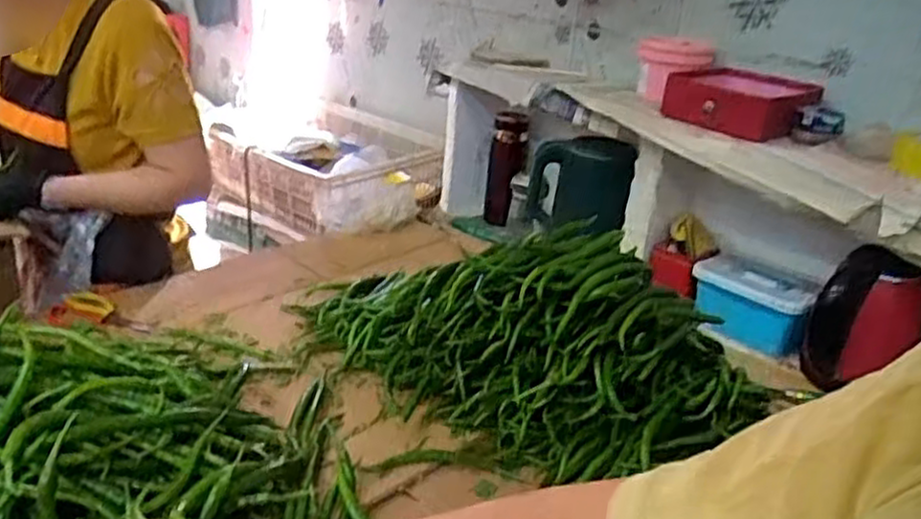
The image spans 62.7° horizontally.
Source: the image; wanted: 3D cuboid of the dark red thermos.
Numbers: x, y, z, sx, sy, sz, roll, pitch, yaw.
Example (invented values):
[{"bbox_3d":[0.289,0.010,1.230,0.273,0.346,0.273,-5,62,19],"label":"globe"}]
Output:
[{"bbox_3d":[0.092,-0.183,1.521,0.068,0.269,0.069,3,48,-6],"label":"dark red thermos"}]

